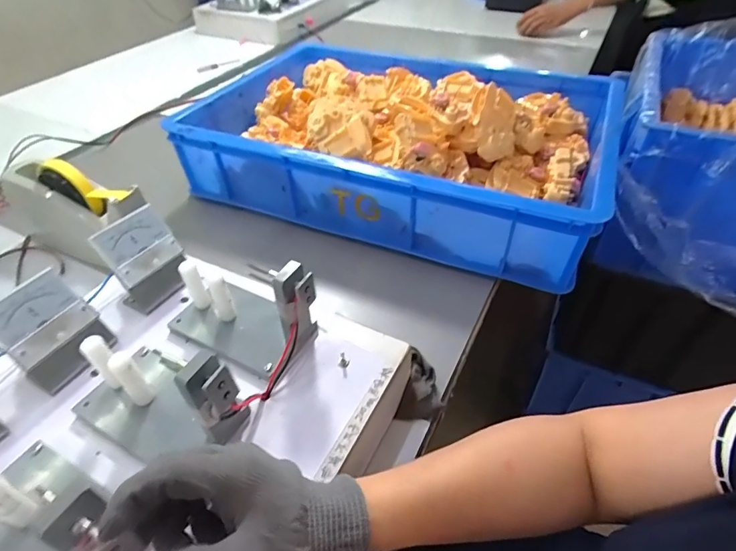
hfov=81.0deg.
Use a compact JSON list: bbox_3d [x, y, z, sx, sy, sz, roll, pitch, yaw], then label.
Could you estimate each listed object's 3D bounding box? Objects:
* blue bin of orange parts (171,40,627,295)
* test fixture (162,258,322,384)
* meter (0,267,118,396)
[{"bbox_3d":[0.053,-0.236,0.678,0.595,0.130,0.418,18,47,20],"label":"blue bin of orange parts"},{"bbox_3d":[-0.110,0.025,0.361,0.131,0.080,0.077,17,47,19],"label":"test fixture"},{"bbox_3d":[-0.256,0.045,0.351,0.043,0.073,0.064,23,50,24],"label":"meter"}]

